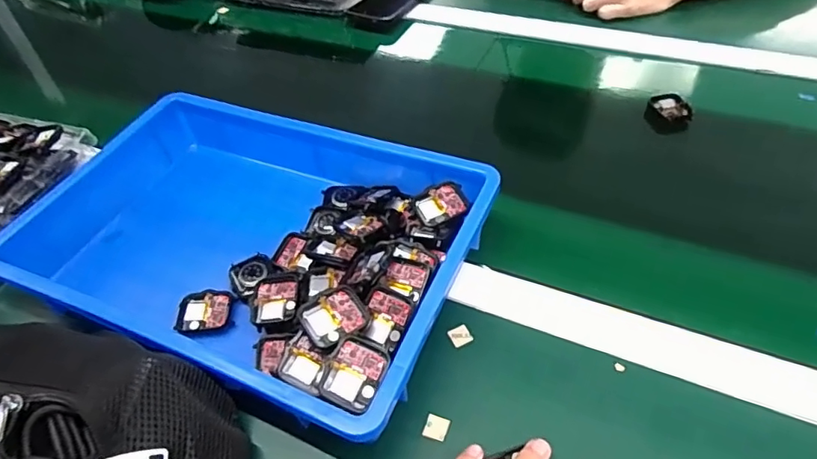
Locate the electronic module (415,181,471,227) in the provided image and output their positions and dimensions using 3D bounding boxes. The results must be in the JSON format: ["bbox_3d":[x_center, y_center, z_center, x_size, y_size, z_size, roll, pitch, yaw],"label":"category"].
[{"bbox_3d":[0.028,-0.021,0.442,0.043,0.004,0.033,-24,62,-9],"label":"electronic module"}]

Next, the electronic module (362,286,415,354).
[{"bbox_3d":[-0.016,0.063,0.369,0.037,0.011,0.037,18,86,20],"label":"electronic module"}]

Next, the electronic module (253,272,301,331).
[{"bbox_3d":[-0.103,0.057,0.419,0.036,0.008,0.049,-3,56,3],"label":"electronic module"}]

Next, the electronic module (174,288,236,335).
[{"bbox_3d":[-0.169,0.069,0.441,0.042,0.013,0.038,-1,48,4],"label":"electronic module"}]

